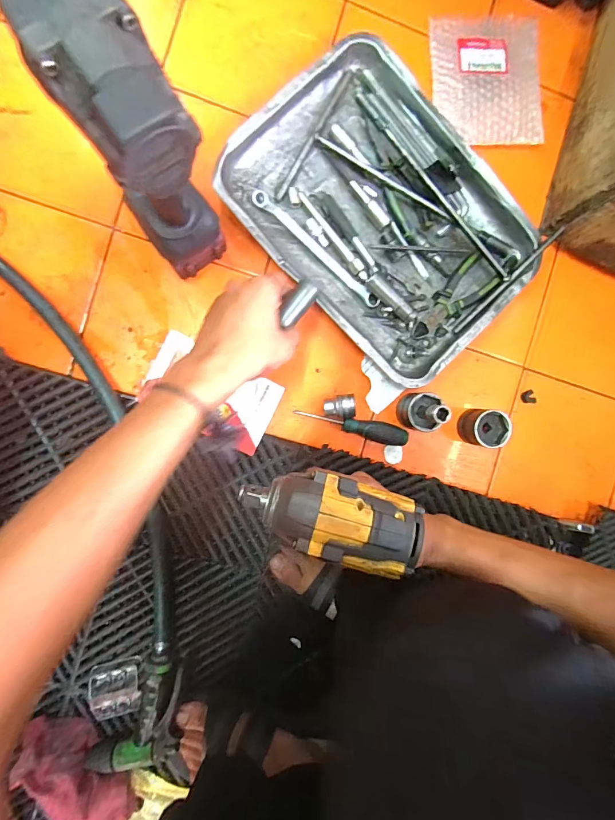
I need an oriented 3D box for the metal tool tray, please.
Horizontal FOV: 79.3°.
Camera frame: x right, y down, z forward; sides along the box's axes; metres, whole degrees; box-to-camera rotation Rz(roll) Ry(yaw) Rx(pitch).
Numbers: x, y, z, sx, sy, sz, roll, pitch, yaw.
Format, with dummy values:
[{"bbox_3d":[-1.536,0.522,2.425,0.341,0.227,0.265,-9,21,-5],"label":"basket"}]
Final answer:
[{"bbox_3d":[0.108,-0.260,0.493,0.314,0.046,0.382,-45,96,-4],"label":"metal tool tray"}]

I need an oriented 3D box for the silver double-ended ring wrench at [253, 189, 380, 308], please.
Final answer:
[{"bbox_3d":[0.013,-0.209,0.485,0.210,0.010,0.018,41,87,-6],"label":"silver double-ended ring wrench"}]

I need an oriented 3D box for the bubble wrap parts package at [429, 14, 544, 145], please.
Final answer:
[{"bbox_3d":[0.250,-0.465,0.519,0.157,0.027,0.177,-3,92,-7],"label":"bubble wrap parts package"}]

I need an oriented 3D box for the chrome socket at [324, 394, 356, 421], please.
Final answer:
[{"bbox_3d":[0.042,-0.004,0.500,0.041,0.031,0.032,-5,92,-7],"label":"chrome socket"}]

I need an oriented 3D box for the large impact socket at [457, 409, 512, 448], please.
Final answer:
[{"bbox_3d":[0.245,0.025,0.518,0.054,0.050,0.049,11,90,-7],"label":"large impact socket"}]

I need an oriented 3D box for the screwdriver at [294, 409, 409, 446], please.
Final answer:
[{"bbox_3d":[0.063,0.020,0.505,0.154,0.029,0.027,16,90,-7],"label":"screwdriver"}]

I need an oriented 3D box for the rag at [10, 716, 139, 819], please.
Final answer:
[{"bbox_3d":[-0.287,0.457,0.465,0.161,0.050,0.069,45,86,-6],"label":"rag"}]

